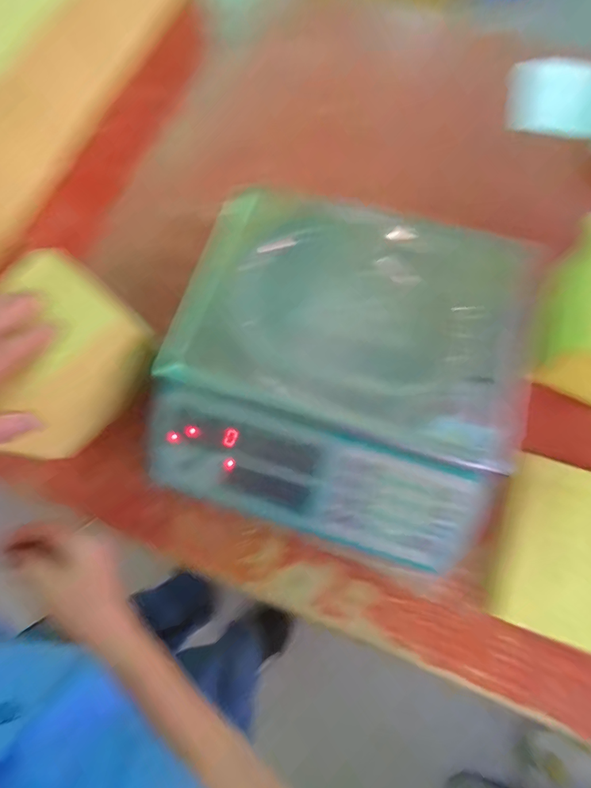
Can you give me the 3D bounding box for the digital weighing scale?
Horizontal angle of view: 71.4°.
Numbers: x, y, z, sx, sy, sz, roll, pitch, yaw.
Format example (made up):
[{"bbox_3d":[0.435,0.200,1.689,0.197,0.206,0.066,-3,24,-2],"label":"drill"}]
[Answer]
[{"bbox_3d":[0.037,-0.019,0.383,0.332,0.091,0.288,16,73,7],"label":"digital weighing scale"}]

